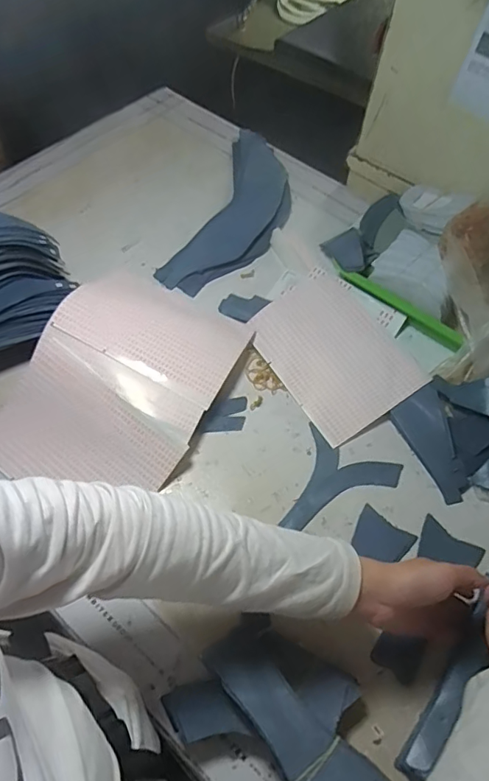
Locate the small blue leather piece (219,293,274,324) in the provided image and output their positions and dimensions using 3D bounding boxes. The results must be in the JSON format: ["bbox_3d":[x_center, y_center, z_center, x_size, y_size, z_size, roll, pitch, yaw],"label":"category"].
[{"bbox_3d":[-0.001,-0.113,0.662,0.063,0.010,0.048,23,61,10],"label":"small blue leather piece"}]

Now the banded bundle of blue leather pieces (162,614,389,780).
[{"bbox_3d":[0.036,0.275,0.410,0.170,0.056,0.113,33,63,15],"label":"banded bundle of blue leather pieces"}]

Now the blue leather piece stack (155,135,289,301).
[{"bbox_3d":[-0.005,-0.277,0.755,0.129,0.021,0.348,19,60,8],"label":"blue leather piece stack"}]

